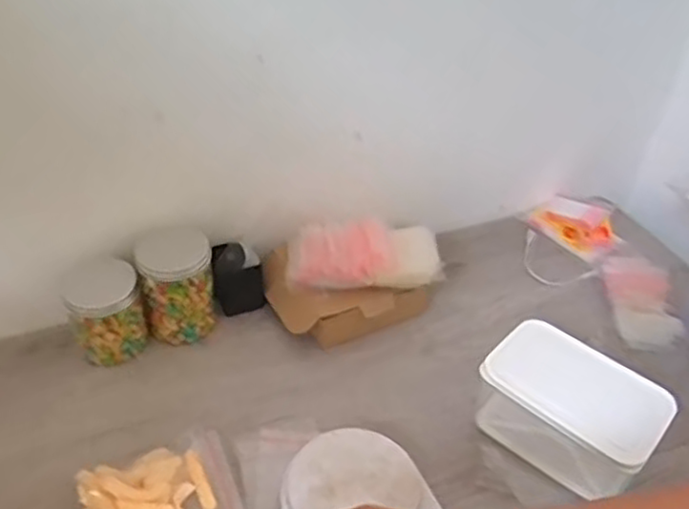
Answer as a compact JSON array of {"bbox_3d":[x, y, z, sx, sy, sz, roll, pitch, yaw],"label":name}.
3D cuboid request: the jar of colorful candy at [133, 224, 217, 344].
[{"bbox_3d":[-0.212,0.042,0.890,0.090,0.137,0.077,-13,44,-19],"label":"jar of colorful candy"}]

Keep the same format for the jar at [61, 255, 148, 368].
[{"bbox_3d":[-0.298,0.072,0.872,0.086,0.102,0.088,2,41,-2],"label":"jar"}]

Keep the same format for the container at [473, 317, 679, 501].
[{"bbox_3d":[0.256,0.176,0.791,0.180,0.109,0.121,30,47,27],"label":"container"}]

